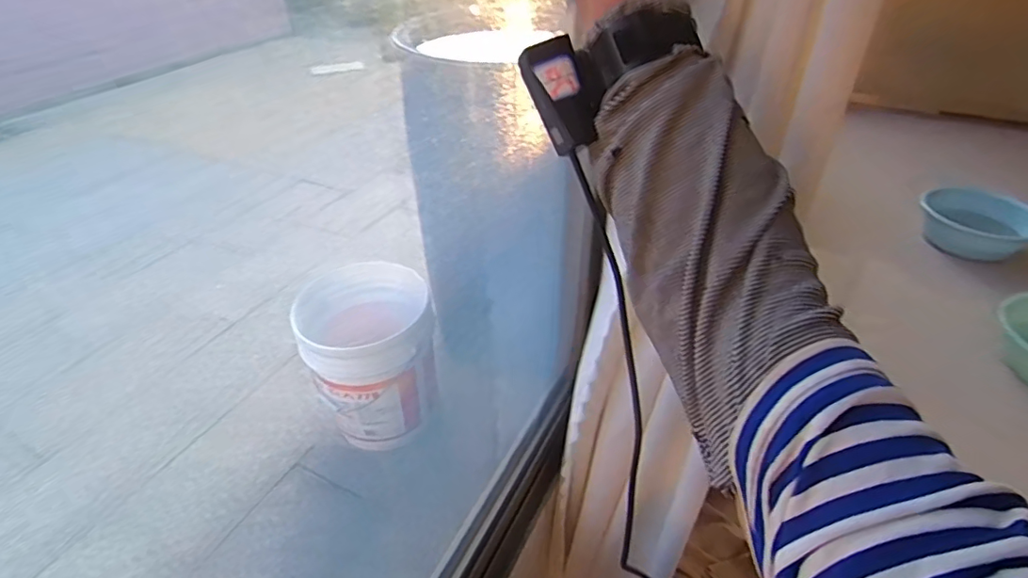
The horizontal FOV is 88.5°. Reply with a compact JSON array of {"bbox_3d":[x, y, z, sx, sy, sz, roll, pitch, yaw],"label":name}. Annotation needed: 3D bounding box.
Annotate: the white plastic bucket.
[{"bbox_3d":[-0.375,0.171,1.422,0.320,0.336,0.367,-12,41,-14],"label":"white plastic bucket"}]

